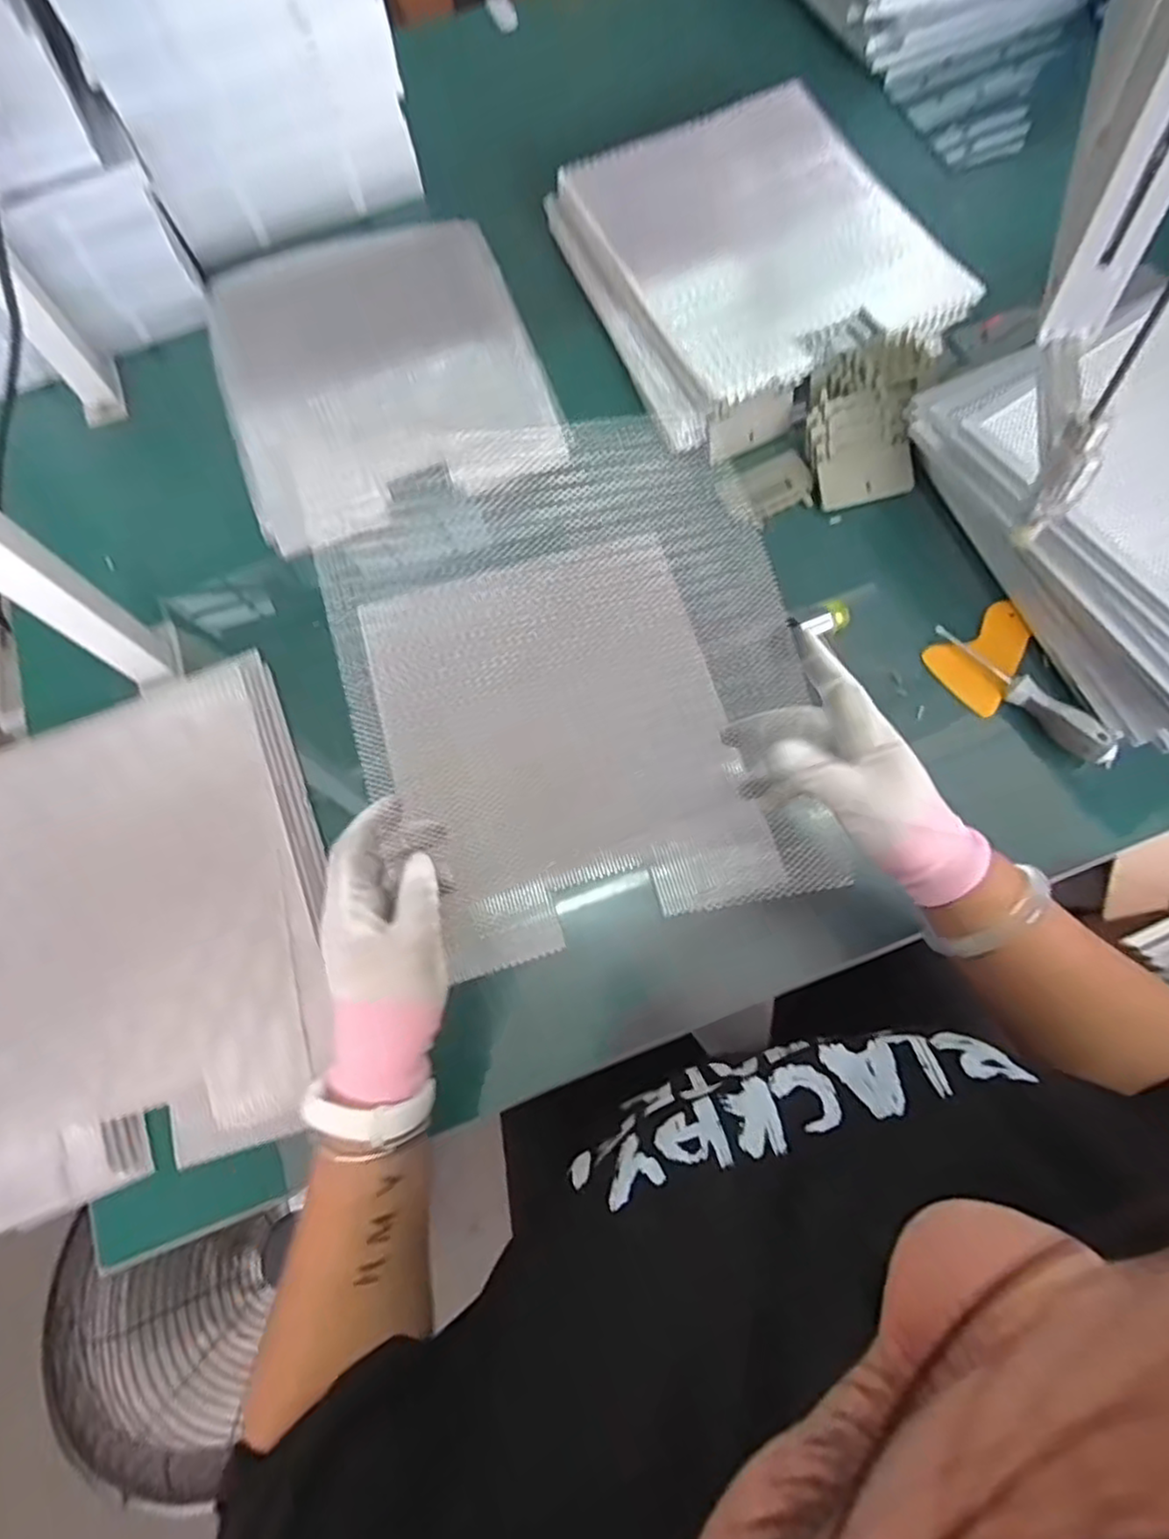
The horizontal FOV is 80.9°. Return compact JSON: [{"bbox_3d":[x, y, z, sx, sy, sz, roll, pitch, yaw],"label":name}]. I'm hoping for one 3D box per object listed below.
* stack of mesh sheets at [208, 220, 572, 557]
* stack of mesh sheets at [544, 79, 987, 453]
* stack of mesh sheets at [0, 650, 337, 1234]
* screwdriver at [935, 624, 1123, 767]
[{"bbox_3d":[-0.199,-0.392,0.661,0.283,0.031,0.350,-19,72,-4],"label":"stack of mesh sheets"},{"bbox_3d":[0.165,-0.512,0.680,0.314,0.057,0.340,-23,72,-5],"label":"stack of mesh sheets"},{"bbox_3d":[-0.354,0.114,0.523,0.305,0.024,0.364,-19,72,-4],"label":"stack of mesh sheets"},{"bbox_3d":[0.356,-0.064,0.549,0.029,0.024,0.163,-39,74,-10],"label":"screwdriver"}]

